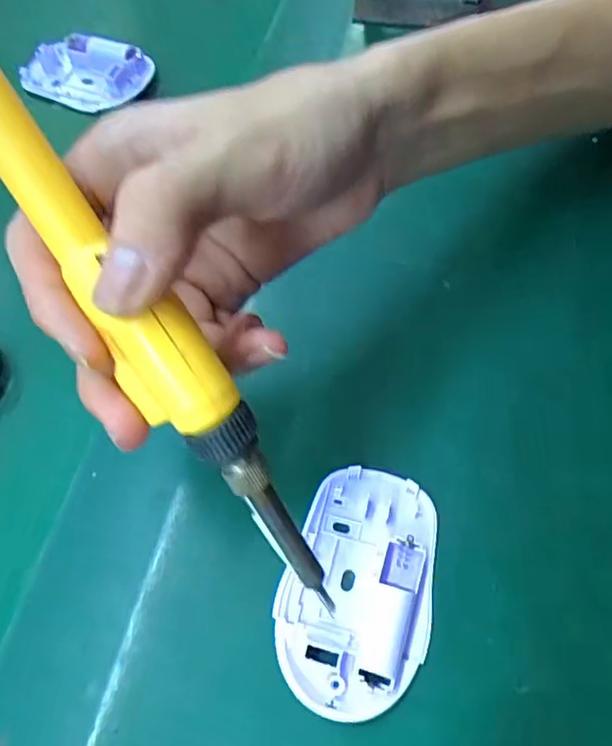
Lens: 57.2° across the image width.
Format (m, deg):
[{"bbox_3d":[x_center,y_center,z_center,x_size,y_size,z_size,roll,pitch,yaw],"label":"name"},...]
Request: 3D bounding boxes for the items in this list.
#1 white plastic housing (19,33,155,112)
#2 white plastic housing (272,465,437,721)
[{"bbox_3d":[-0.153,-0.208,0.385,0.088,0.021,0.048,20,66,12],"label":"white plastic housing"},{"bbox_3d":[0.022,0.088,0.237,0.061,0.015,0.096,10,64,7],"label":"white plastic housing"}]

